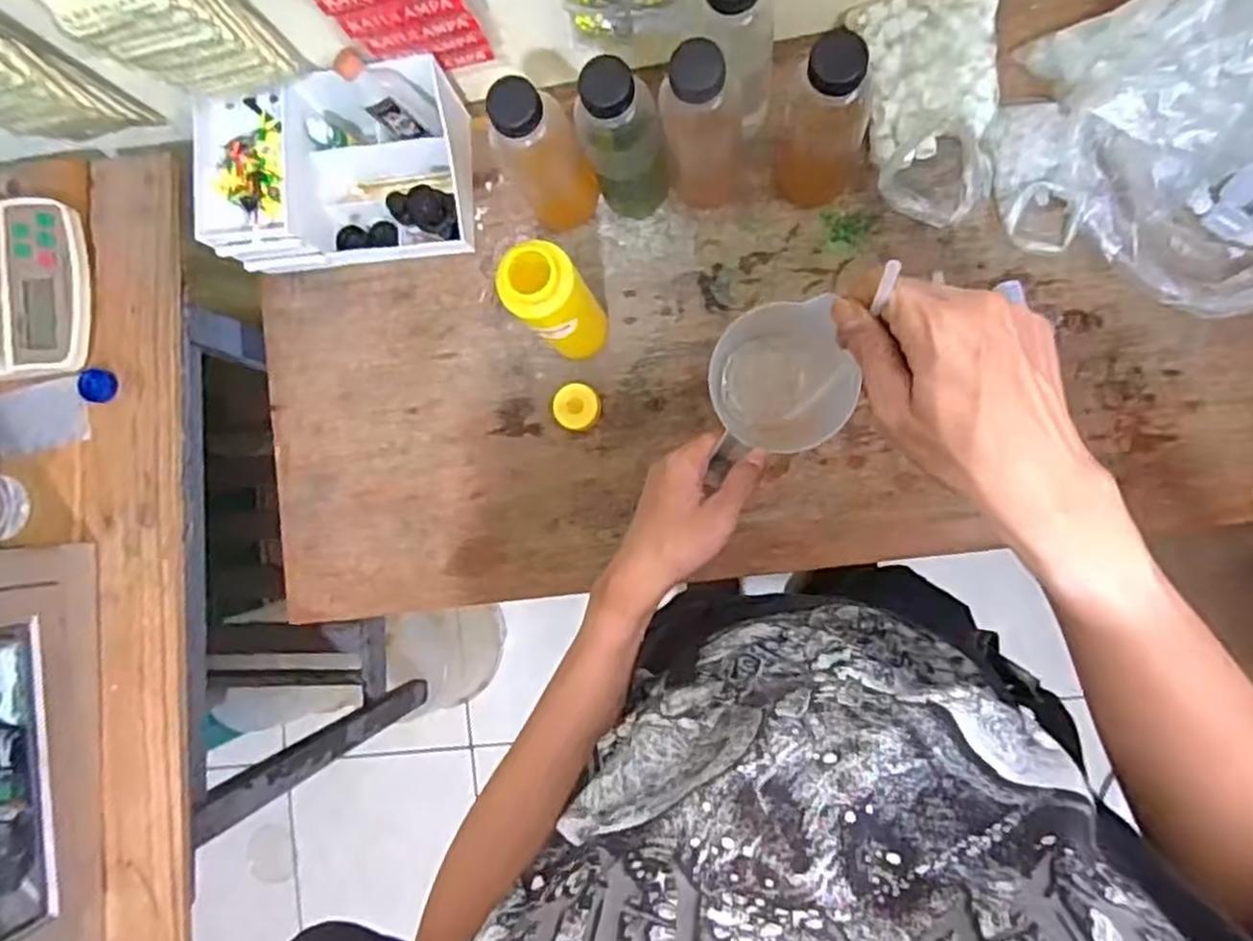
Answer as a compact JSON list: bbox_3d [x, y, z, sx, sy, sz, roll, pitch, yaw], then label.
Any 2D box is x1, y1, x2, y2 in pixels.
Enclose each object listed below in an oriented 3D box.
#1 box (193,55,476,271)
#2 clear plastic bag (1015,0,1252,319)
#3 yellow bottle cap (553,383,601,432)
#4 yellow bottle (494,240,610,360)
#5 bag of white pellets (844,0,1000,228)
[{"bbox_3d":[-0.270,-0.283,0.710,0.246,0.107,0.155,-7,86,8],"label":"box"},{"bbox_3d":[0.449,-0.263,0.590,0.230,0.136,0.207,22,90,9],"label":"clear plastic bag"},{"bbox_3d":[-0.047,-0.060,0.717,0.044,0.011,0.043,0,87,8],"label":"yellow bottle cap"},{"bbox_3d":[-0.053,-0.134,0.633,0.054,0.186,0.050,0,87,8],"label":"yellow bottle"},{"bbox_3d":[0.266,-0.327,0.660,0.115,0.050,0.195,-4,87,8],"label":"bag of white pellets"}]

